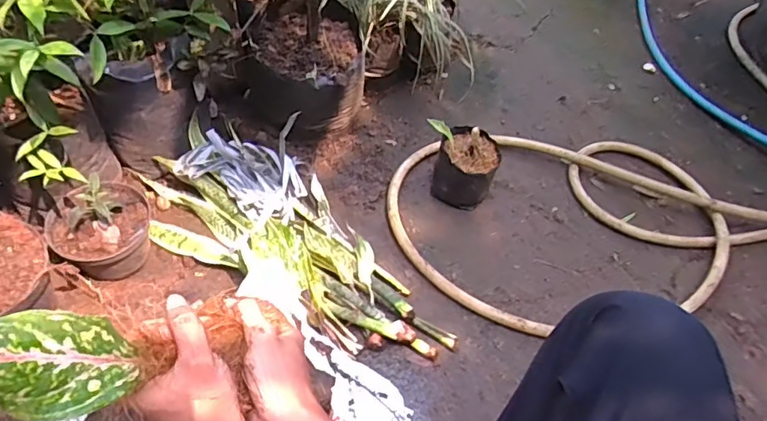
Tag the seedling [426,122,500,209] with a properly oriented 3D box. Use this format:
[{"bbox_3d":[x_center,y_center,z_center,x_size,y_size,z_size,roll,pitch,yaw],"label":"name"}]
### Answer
[{"bbox_3d":[0.149,-0.095,1.012,0.138,0.136,0.104,17,51,9],"label":"seedling"}]

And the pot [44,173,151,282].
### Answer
[{"bbox_3d":[-0.446,0.025,0.824,0.137,0.151,0.132,2,50,-3],"label":"pot"}]

